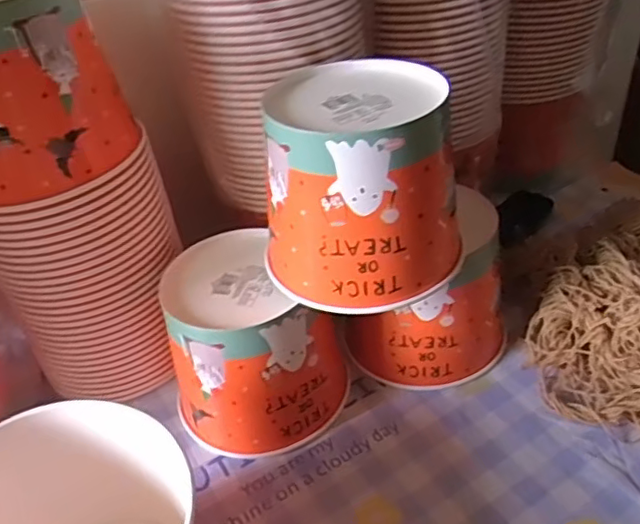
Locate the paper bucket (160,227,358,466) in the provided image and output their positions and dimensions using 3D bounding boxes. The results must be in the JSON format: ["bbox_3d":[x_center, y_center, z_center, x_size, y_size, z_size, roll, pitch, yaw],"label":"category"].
[{"bbox_3d":[-0.051,0.074,0.519,0.144,0.137,0.119,-10,36,-3],"label":"paper bucket"}]

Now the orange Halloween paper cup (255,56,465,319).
[{"bbox_3d":[0.031,-0.061,0.456,0.145,0.133,0.139,-4,39,5],"label":"orange Halloween paper cup"}]

